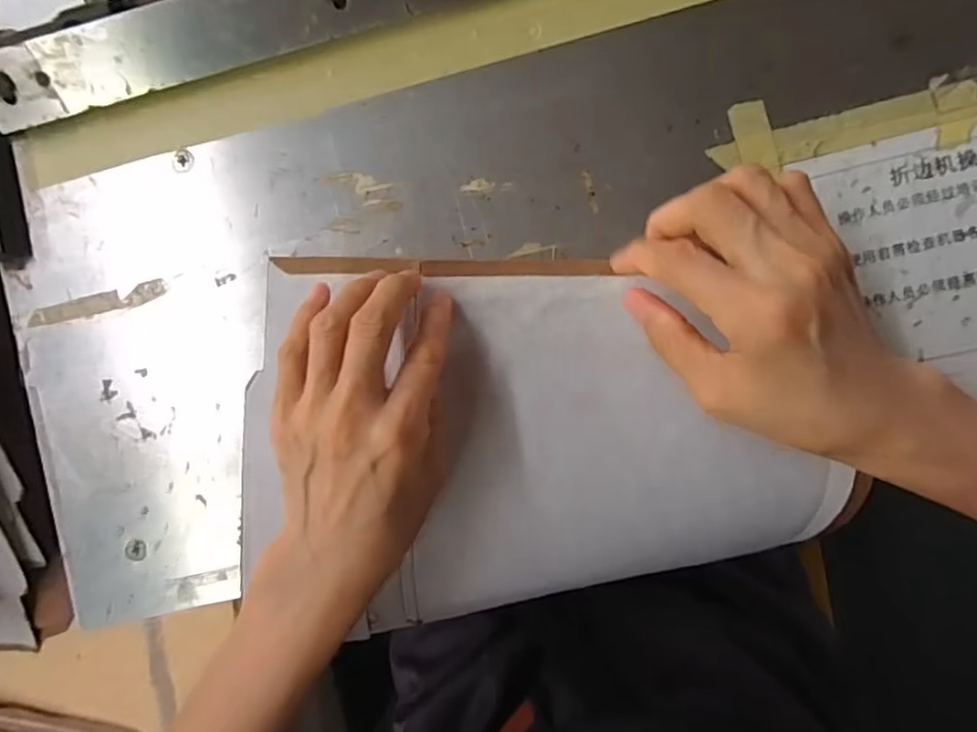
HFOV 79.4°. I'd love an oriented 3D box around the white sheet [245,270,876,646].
[{"bbox_3d":[0.025,0.046,0.306,0.305,0.023,0.190,1,94,3],"label":"white sheet"}]

